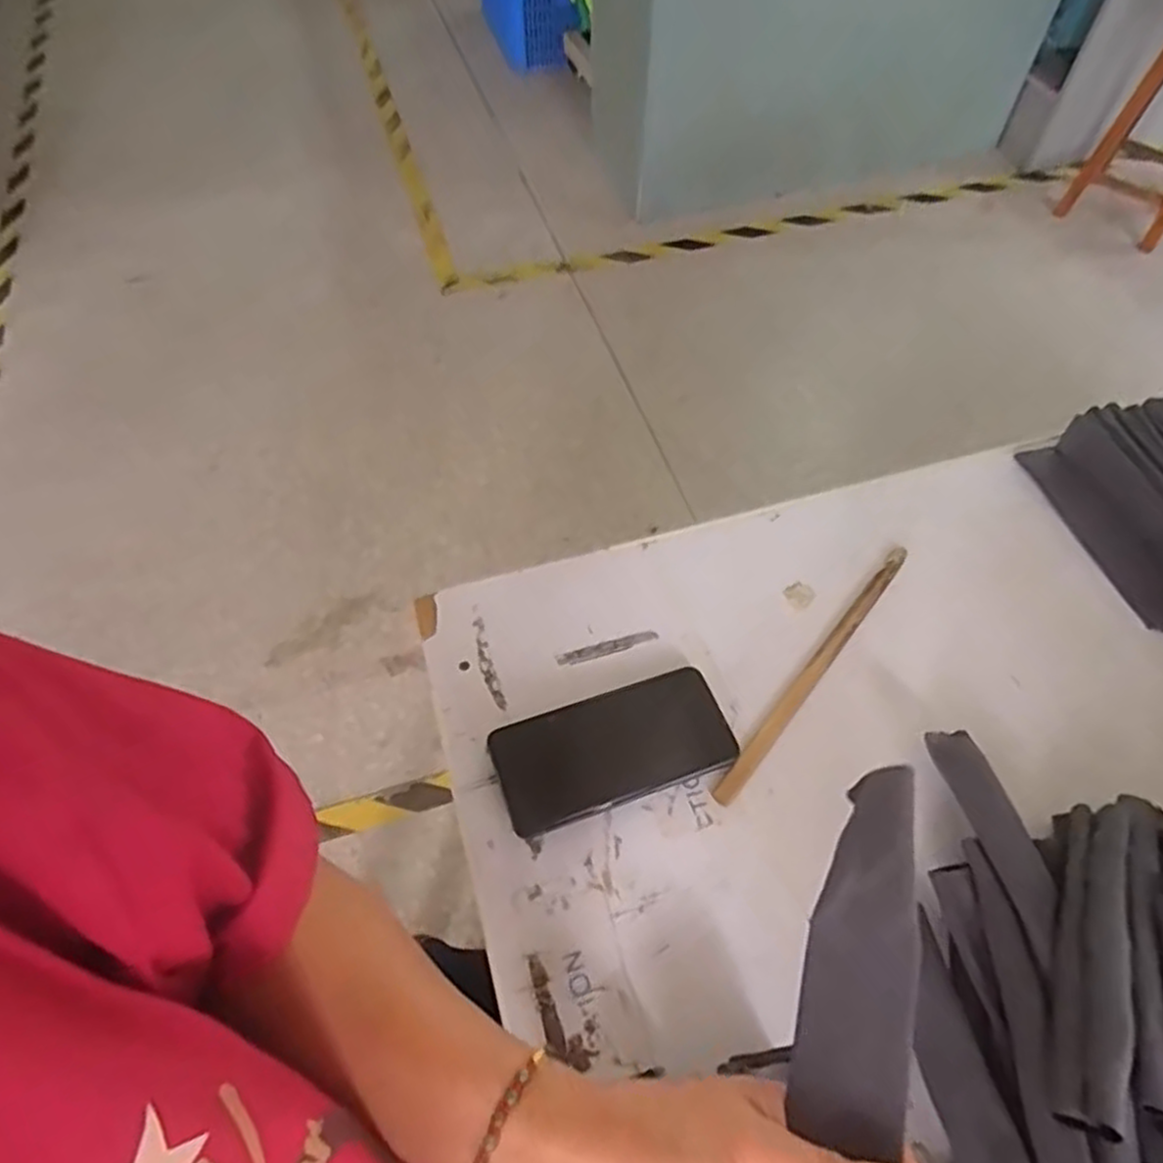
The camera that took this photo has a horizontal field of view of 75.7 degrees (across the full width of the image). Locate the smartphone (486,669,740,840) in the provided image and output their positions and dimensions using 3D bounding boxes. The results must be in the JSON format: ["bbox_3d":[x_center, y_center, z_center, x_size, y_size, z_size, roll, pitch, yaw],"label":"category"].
[{"bbox_3d":[0.021,0.115,0.524,0.161,0.012,0.079,-17,59,-11],"label":"smartphone"}]

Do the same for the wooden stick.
[{"bbox_3d":[0.178,0.064,0.562,0.014,0.008,0.259,35,64,21],"label":"wooden stick"}]

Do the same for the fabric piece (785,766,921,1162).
[{"bbox_3d":[0.112,0.174,0.305,0.044,0.017,0.205,15,60,9],"label":"fabric piece"}]

